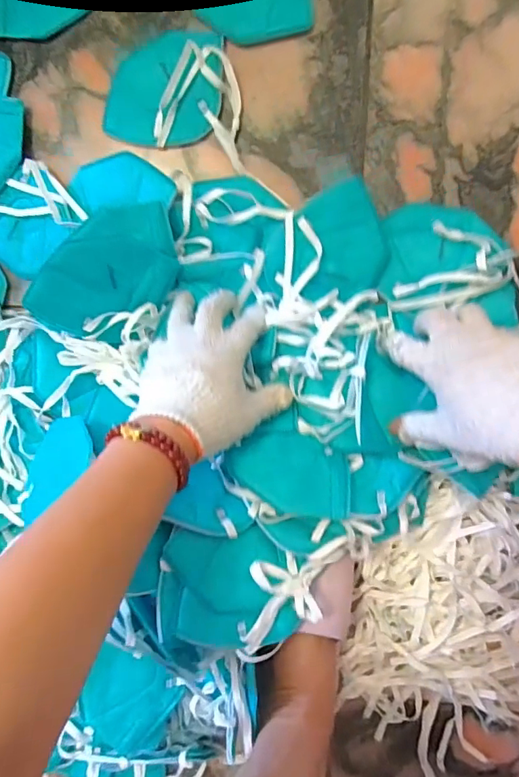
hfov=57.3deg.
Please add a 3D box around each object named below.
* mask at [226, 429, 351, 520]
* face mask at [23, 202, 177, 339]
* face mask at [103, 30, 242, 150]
[{"bbox_3d":[0.029,0.073,0.424,0.107,0.077,0.012,18,140,6],"label":"mask"},{"bbox_3d":[-0.149,-0.112,0.451,0.146,0.019,0.091,-24,114,-7],"label":"face mask"},{"bbox_3d":[-0.089,-0.296,0.469,0.134,0.017,0.102,0,95,6],"label":"face mask"}]

